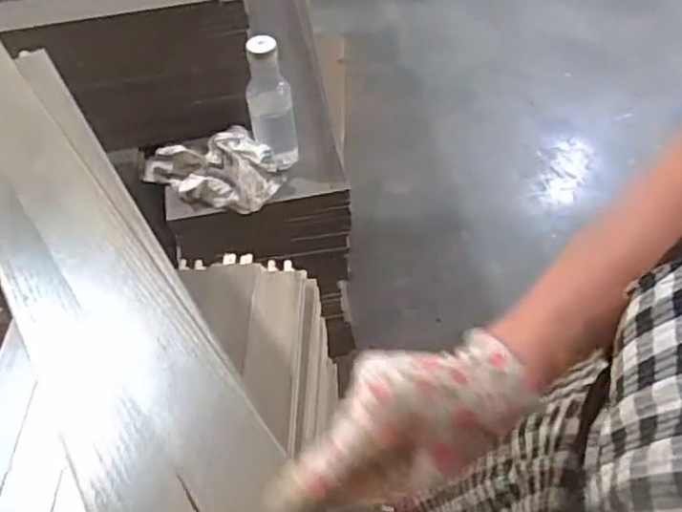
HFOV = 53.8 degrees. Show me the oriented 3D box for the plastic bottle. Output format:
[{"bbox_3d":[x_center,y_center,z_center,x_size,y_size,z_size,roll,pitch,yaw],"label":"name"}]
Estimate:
[{"bbox_3d":[-0.105,-0.225,0.984,0.068,0.191,0.065,-6,52,-1],"label":"plastic bottle"}]

